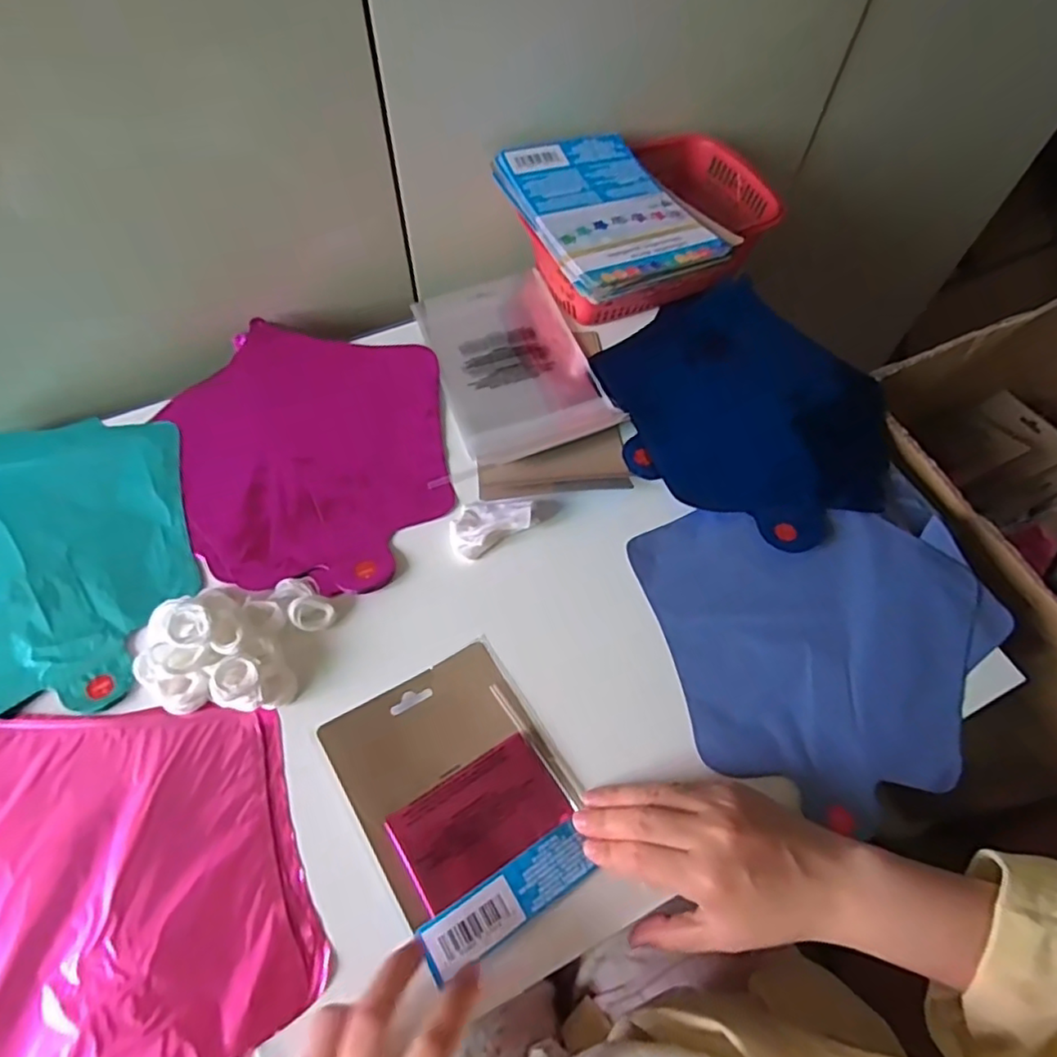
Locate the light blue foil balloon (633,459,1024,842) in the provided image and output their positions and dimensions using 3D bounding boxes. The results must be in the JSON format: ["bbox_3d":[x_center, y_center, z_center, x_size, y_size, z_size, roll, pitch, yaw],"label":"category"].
[{"bbox_3d":[0.213,0.071,0.420,0.239,0.013,0.208,-13,61,-8],"label":"light blue foil balloon"}]

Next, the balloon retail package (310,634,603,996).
[{"bbox_3d":[-0.037,0.151,0.362,0.115,0.018,0.149,-29,65,-17],"label":"balloon retail package"}]

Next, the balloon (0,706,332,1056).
[{"bbox_3d":[-0.227,0.213,0.322,0.224,0.004,0.224,-4,60,-4],"label":"balloon"}]

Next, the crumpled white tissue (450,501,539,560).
[{"bbox_3d":[-0.028,-0.008,0.450,0.062,0.019,0.040,-25,63,-15],"label":"crumpled white tissue"}]

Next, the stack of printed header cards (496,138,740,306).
[{"bbox_3d":[0.060,-0.256,0.484,0.129,0.018,0.189,-24,63,-14],"label":"stack of printed header cards"}]

